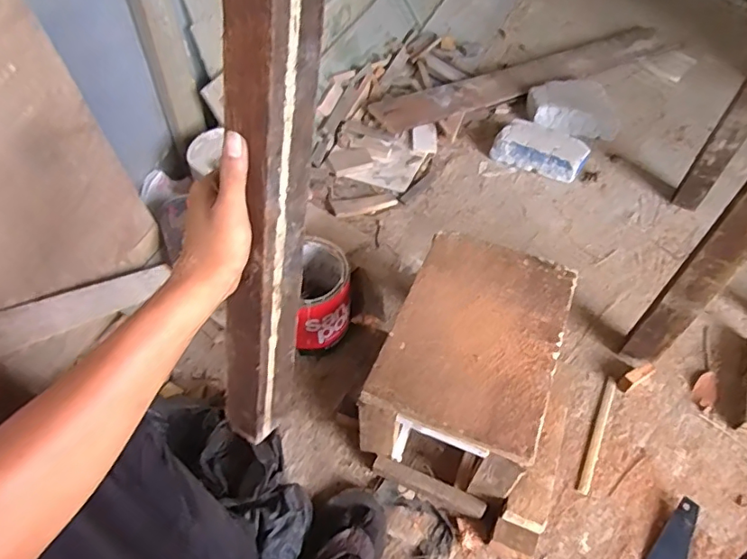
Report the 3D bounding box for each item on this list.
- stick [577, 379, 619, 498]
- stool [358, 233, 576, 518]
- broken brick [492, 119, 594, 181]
[{"bbox_3d":[0.373,0.252,0.872,0.018,0.005,0.222,24,54,16],"label":"stick"},{"bbox_3d":[0.142,0.140,0.813,0.216,0.217,0.329,20,53,13],"label":"stool"},{"bbox_3d":[0.403,-0.312,1.281,0.212,0.079,0.097,22,53,15],"label":"broken brick"}]

